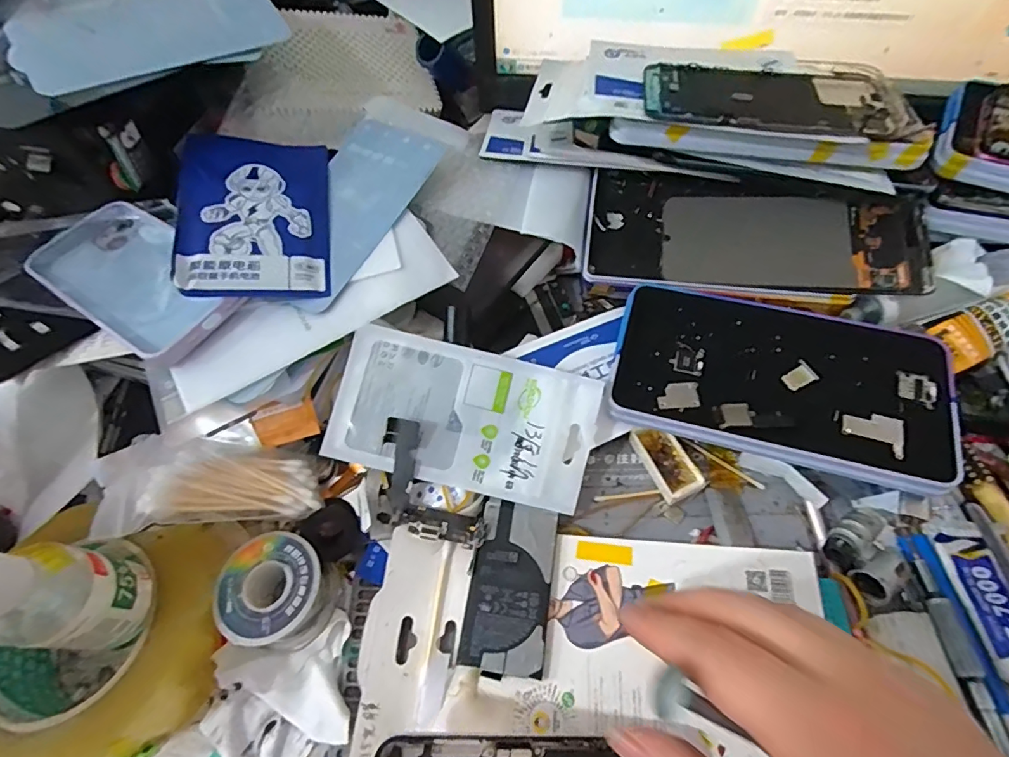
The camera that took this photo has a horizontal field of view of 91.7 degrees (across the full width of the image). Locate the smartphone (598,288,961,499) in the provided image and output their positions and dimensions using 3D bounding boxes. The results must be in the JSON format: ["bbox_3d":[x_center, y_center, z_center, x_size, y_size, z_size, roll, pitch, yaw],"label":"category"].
[{"bbox_3d":[0.165,-0.002,0.298,0.188,0.013,0.102,16,62,11],"label":"smartphone"}]

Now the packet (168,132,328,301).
[{"bbox_3d":[-0.158,-0.106,0.311,0.085,0.008,0.132,-3,62,-18],"label":"packet"}]

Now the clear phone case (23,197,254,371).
[{"bbox_3d":[-0.229,-0.067,0.304,0.148,0.013,0.076,29,65,17],"label":"clear phone case"}]

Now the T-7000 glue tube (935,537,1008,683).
[{"bbox_3d":[0.247,0.125,0.242,0.020,0.013,0.088,-1,60,2],"label":"T-7000 glue tube"}]

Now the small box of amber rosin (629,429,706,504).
[{"bbox_3d":[0.098,0.051,0.299,0.023,0.016,0.048,-26,62,-12],"label":"small box of amber rosin"}]

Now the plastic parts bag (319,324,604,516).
[{"bbox_3d":[-0.022,0.023,0.286,0.147,0.005,0.080,13,84,0],"label":"plastic parts bag"}]

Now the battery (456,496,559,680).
[{"bbox_3d":[0.004,0.110,0.265,0.043,0.004,0.084,7,60,6],"label":"battery"}]

